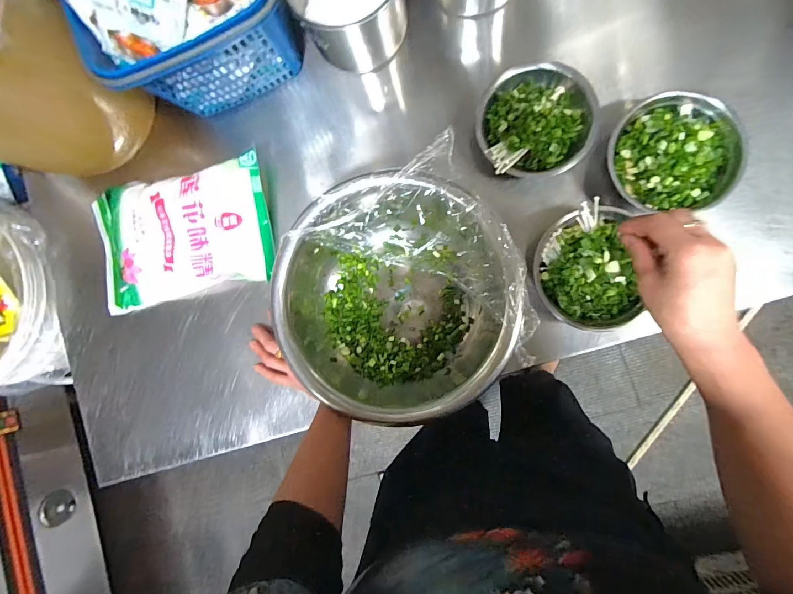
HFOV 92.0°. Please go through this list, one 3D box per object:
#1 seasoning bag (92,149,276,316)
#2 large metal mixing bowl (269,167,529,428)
[{"bbox_3d":[-0.314,-0.091,0.555,0.273,0.044,0.181,-11,87,8],"label":"seasoning bag"},{"bbox_3d":[0.003,0.000,0.480,0.278,0.107,0.271,0,92,9],"label":"large metal mixing bowl"}]

